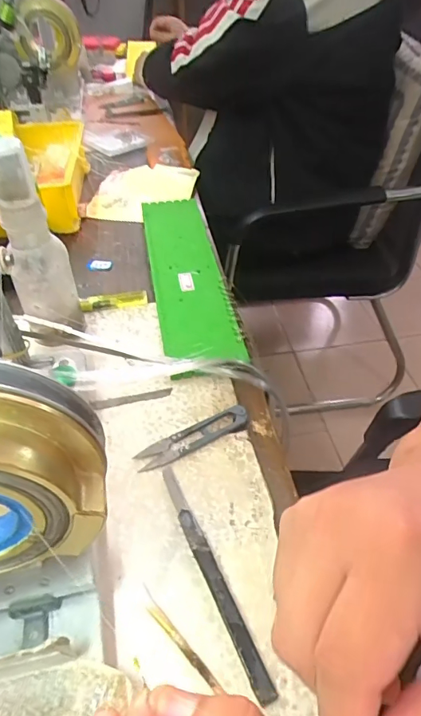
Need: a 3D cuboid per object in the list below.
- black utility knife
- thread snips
[{"bbox_3d":[-0.002,0.143,0.323,0.012,0.009,0.166,-18,47,-18],"label":"black utility knife"},{"bbox_3d":[-0.014,0.065,0.399,0.100,0.008,0.022,-23,49,-21],"label":"thread snips"}]

